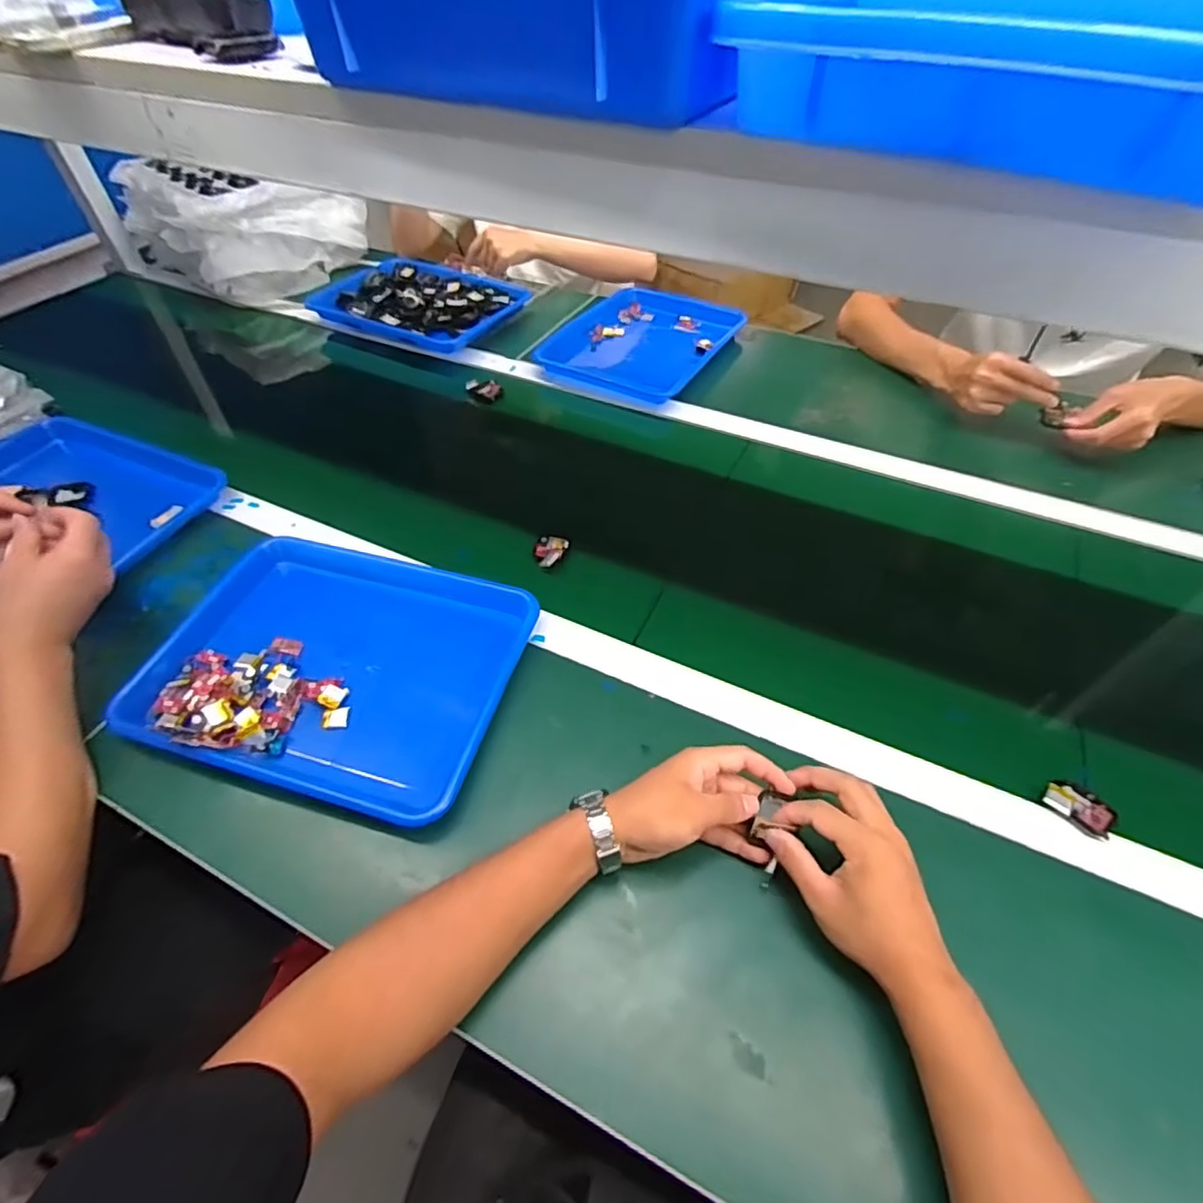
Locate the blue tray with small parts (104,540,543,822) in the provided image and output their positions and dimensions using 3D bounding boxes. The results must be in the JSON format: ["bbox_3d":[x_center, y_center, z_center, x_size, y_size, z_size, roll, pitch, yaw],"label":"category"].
[{"bbox_3d":[-0.250,0.063,0.582,0.335,0.056,0.261,11,52,9],"label":"blue tray with small parts"}]

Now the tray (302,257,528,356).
[{"bbox_3d":[-0.331,-0.539,1.058,0.366,0.038,0.242,17,53,13],"label":"tray"}]

